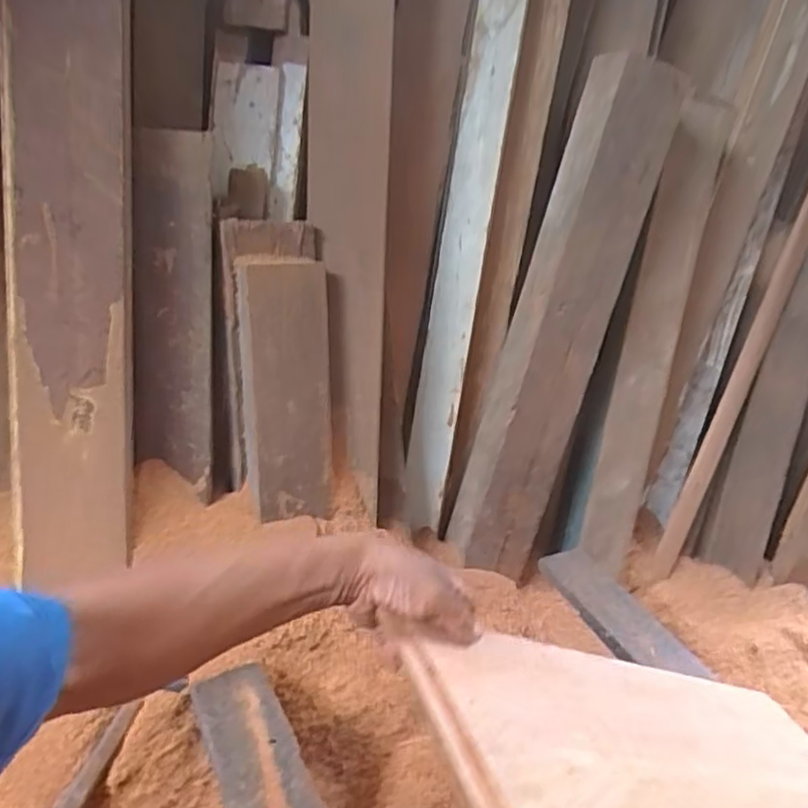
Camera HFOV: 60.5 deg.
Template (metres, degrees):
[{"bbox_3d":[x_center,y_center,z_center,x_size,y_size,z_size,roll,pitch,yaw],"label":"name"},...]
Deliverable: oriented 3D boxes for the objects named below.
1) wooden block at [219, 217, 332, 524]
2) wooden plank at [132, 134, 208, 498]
[{"bbox_3d":[-0.168,-0.042,0.972,0.156,0.413,0.041,-11,14,-37],"label":"wooden block"},{"bbox_3d":[-0.296,-0.110,0.883,0.099,0.444,0.046,2,12,-7],"label":"wooden plank"}]

